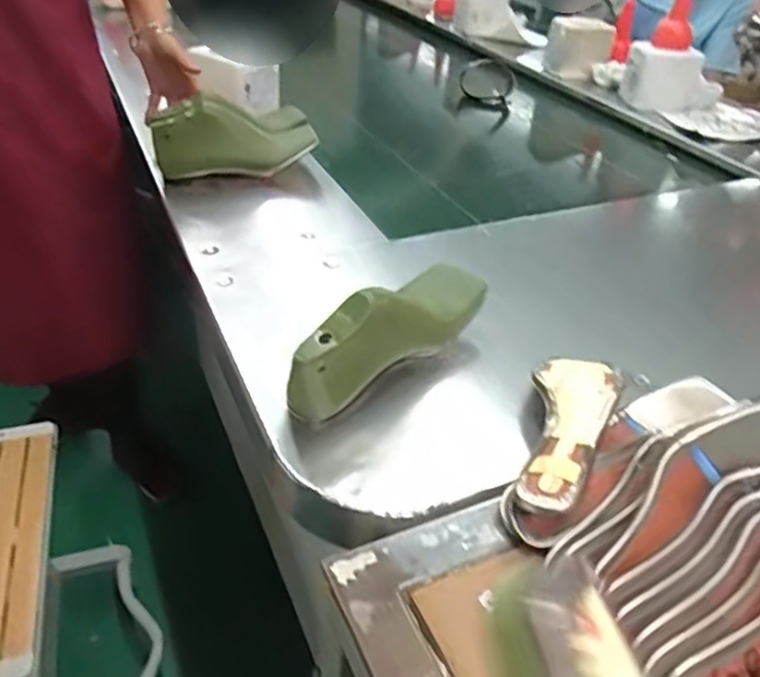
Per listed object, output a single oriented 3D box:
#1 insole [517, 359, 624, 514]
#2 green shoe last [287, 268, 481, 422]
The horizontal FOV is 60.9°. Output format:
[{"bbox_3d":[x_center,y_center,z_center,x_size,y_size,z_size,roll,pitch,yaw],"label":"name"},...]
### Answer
[{"bbox_3d":[0.142,0.064,0.503,0.064,0.019,0.173,20,39,19],"label":"insole"},{"bbox_3d":[0.014,-0.009,0.577,0.066,0.090,0.213,24,41,24],"label":"green shoe last"}]

